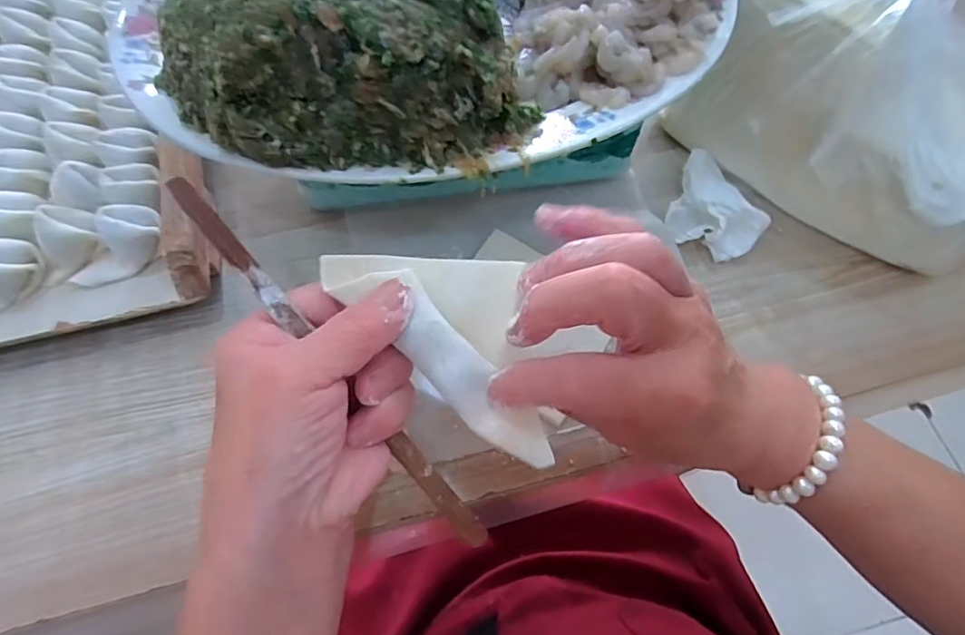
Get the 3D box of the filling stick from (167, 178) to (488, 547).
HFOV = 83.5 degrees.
[{"bbox_3d":[-0.058,0.027,0.228,0.011,0.005,0.199,-42,106,-19],"label":"filling stick"}]

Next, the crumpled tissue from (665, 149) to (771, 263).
[{"bbox_3d":[0.157,-0.073,0.358,0.058,0.025,0.061,20,65,9],"label":"crumpled tissue"}]

